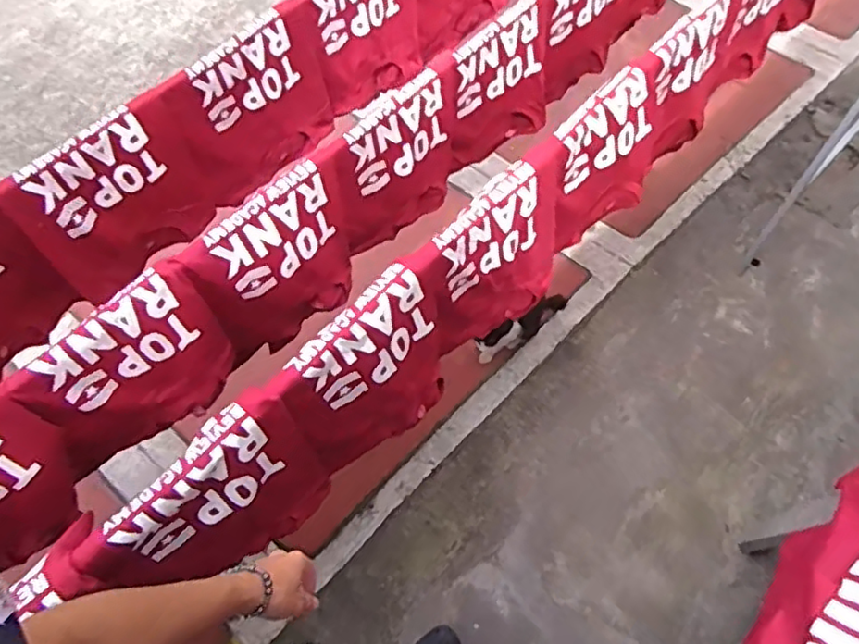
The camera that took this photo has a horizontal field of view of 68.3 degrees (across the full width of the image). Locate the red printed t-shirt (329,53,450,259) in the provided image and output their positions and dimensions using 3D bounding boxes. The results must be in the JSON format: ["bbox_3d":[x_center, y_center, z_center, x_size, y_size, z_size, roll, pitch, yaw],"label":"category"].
[{"bbox_3d":[-0.069,-0.321,1.311,0.317,0.328,0.072,-38,68,-22],"label":"red printed t-shirt"}]

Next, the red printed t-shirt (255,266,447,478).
[{"bbox_3d":[-0.094,0.097,1.087,0.125,0.300,0.308,41,66,19],"label":"red printed t-shirt"}]

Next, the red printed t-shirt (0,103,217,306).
[{"bbox_3d":[-0.639,-0.242,1.313,0.037,0.356,0.350,40,66,18],"label":"red printed t-shirt"}]

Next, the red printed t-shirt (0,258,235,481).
[{"bbox_3d":[-0.502,0.099,1.096,0.089,0.313,0.336,39,65,18],"label":"red printed t-shirt"}]

